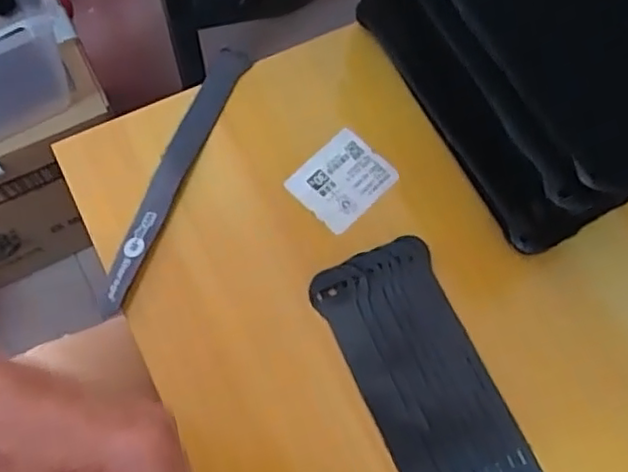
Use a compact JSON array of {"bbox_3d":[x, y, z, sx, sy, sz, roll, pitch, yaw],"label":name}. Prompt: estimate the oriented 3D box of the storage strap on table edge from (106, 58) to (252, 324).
[{"bbox_3d":[-0.086,-0.042,0.400,0.020,0.008,0.193,26,69,-7],"label":"storage strap on table edge"}]

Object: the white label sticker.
[{"bbox_3d":[0.018,-0.035,0.404,0.057,0.004,0.048,-43,77,-15],"label":"white label sticker"}]

